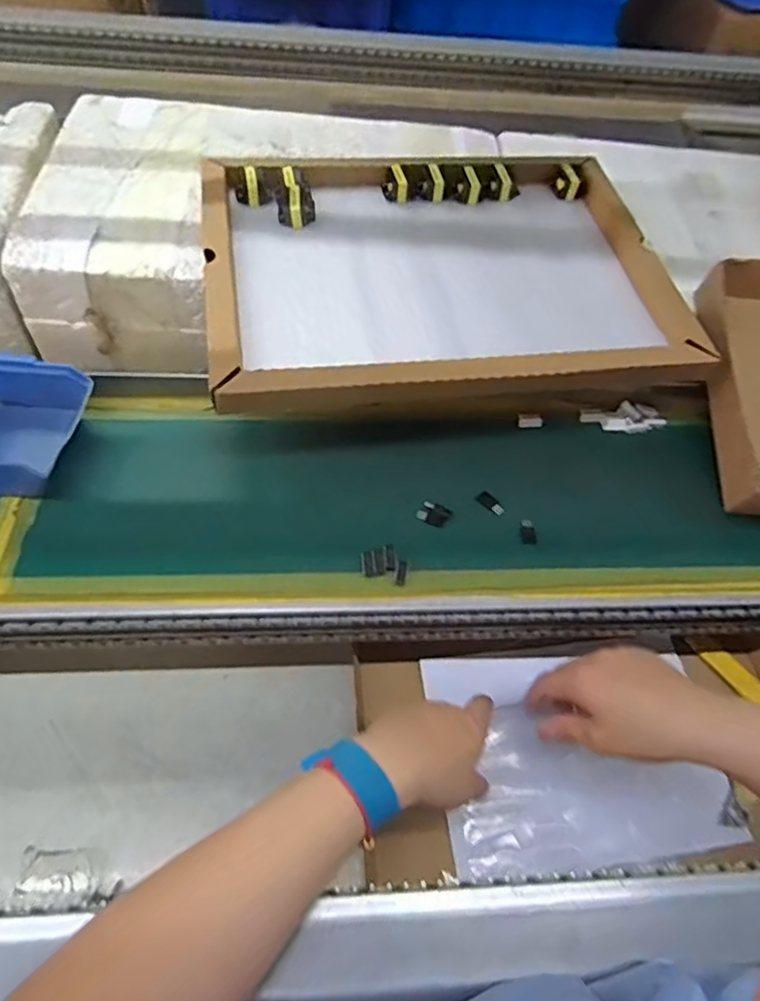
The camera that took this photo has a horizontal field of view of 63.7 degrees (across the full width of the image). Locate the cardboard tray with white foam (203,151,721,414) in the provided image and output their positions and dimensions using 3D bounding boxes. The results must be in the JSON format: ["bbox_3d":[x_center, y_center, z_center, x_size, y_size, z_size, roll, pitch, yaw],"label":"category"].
[{"bbox_3d":[0.052,-0.196,0.517,0.379,0.040,0.308,-6,55,-9],"label":"cardboard tray with white foam"}]

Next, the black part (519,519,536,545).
[{"bbox_3d":[0.113,0.024,0.467,0.010,0.004,0.022,-1,54,-6],"label":"black part"}]

